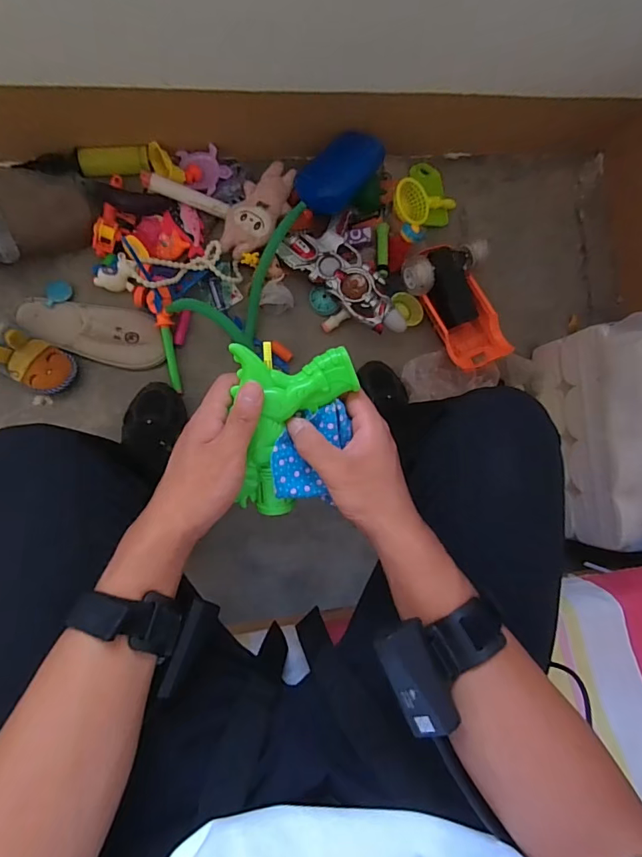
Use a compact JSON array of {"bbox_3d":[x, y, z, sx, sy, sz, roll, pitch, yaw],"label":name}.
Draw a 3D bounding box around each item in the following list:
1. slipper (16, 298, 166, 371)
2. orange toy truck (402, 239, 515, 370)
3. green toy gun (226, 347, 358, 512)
[{"bbox_3d":[-0.400,-0.167,0.794,0.247,0.045,0.099,10,85,-8],"label":"slipper"},{"bbox_3d":[0.248,-0.223,0.849,0.150,0.075,0.228,-17,89,-10],"label":"orange toy truck"},{"bbox_3d":[-0.021,0.001,0.376,0.093,0.040,0.133,-2,104,-6],"label":"green toy gun"}]

